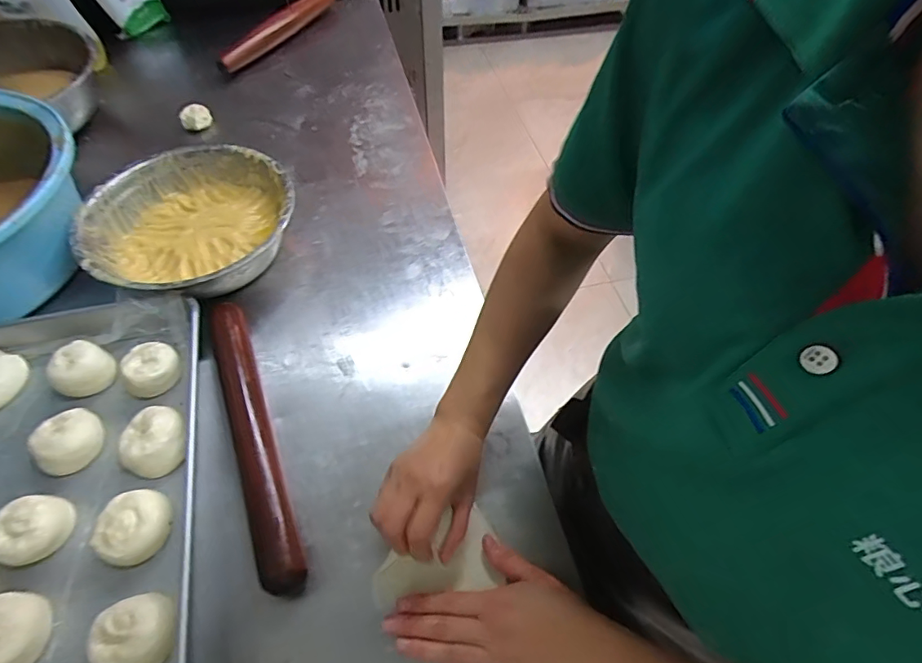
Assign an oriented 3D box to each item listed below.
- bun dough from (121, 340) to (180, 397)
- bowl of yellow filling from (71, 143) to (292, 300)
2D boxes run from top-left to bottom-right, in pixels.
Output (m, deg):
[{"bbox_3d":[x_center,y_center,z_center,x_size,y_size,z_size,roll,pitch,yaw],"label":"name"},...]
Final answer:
[{"bbox_3d":[-0.338,0.038,0.523,0.052,0.027,0.050,0,55,-1],"label":"bun dough"},{"bbox_3d":[-0.346,-0.137,0.631,0.243,0.072,0.254,0,55,-1],"label":"bowl of yellow filling"}]

